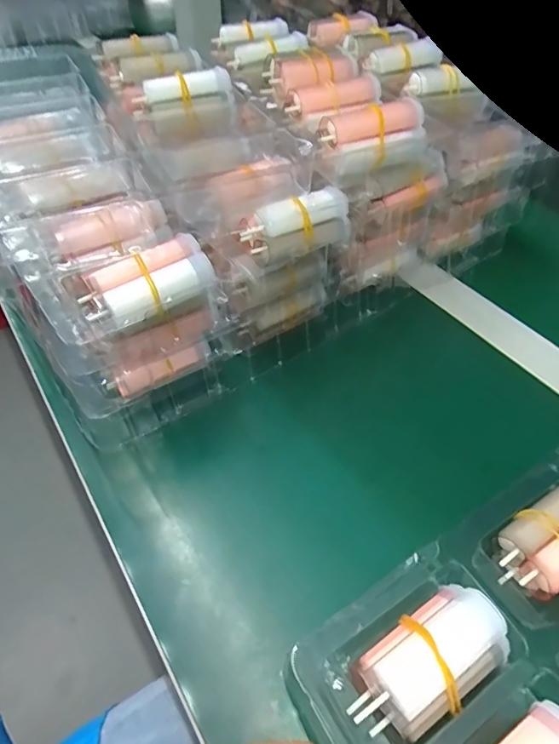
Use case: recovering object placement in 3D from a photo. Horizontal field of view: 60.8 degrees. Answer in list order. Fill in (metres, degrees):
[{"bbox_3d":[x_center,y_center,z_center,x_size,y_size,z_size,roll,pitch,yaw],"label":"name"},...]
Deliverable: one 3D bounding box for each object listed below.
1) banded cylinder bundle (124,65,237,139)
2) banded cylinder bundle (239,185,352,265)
[{"bbox_3d":[-0.069,-0.191,0.338,0.073,0.035,0.020,-16,50,-15],"label":"banded cylinder bundle"},{"bbox_3d":[0.012,-0.093,0.298,0.071,0.036,0.018,-23,52,-20],"label":"banded cylinder bundle"}]

